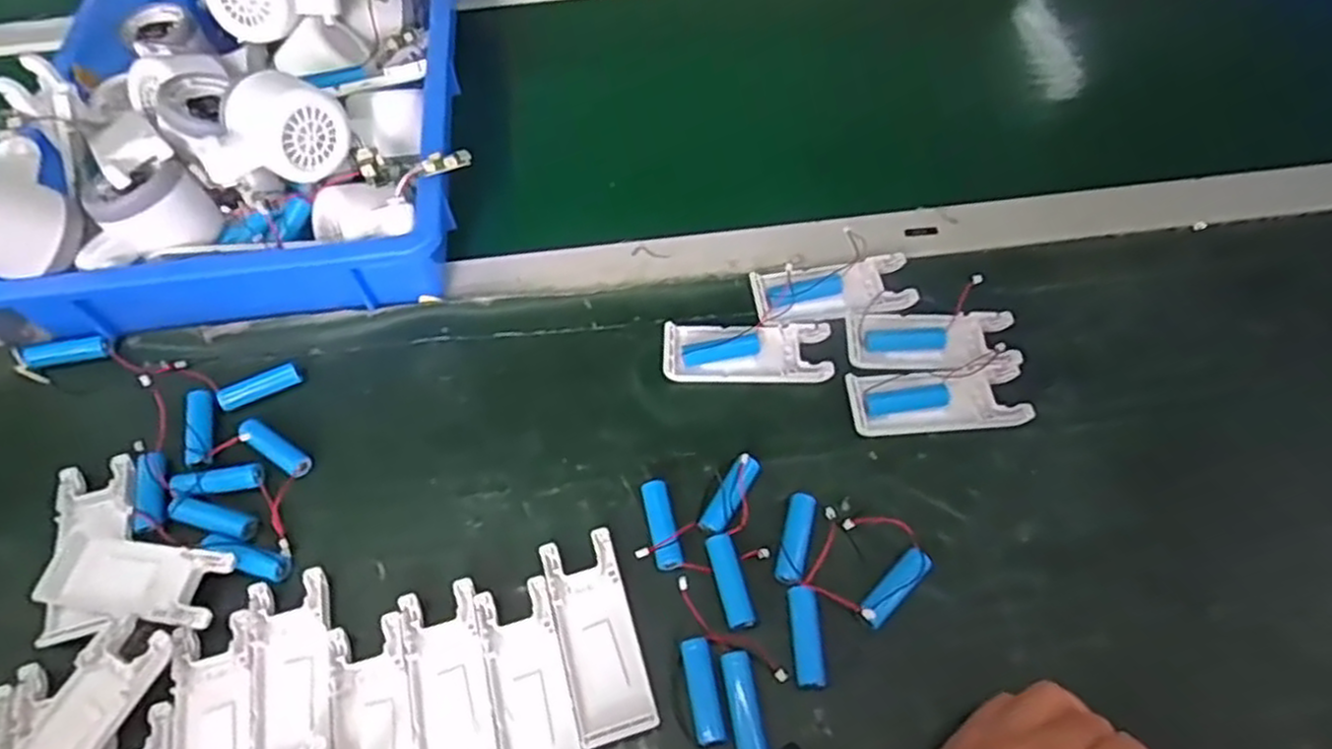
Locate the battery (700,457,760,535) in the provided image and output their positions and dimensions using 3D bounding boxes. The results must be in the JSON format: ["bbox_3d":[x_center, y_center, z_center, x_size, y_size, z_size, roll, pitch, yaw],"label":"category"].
[{"bbox_3d":[0.037,0.069,0.432,0.015,0.011,0.048,30,64,19],"label":"battery"}]

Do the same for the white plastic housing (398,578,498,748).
[{"bbox_3d":[-0.111,0.161,0.387,0.039,0.009,0.104,-15,59,-6],"label":"white plastic housing"}]

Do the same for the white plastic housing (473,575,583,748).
[{"bbox_3d":[-0.070,0.160,0.388,0.039,0.005,0.105,-16,59,-7],"label":"white plastic housing"}]

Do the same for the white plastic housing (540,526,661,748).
[{"bbox_3d":[-0.036,0.137,0.401,0.040,0.009,0.104,-16,59,-7],"label":"white plastic housing"}]

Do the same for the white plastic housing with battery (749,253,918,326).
[{"bbox_3d":[0.111,-0.059,0.501,0.101,0.023,0.043,-9,59,-3],"label":"white plastic housing with battery"}]

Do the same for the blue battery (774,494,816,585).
[{"bbox_3d":[0.072,0.091,0.423,0.016,0.015,0.052,12,60,10],"label":"blue battery"}]

